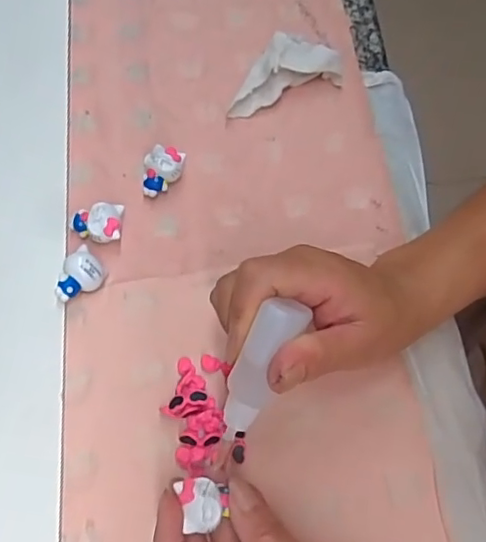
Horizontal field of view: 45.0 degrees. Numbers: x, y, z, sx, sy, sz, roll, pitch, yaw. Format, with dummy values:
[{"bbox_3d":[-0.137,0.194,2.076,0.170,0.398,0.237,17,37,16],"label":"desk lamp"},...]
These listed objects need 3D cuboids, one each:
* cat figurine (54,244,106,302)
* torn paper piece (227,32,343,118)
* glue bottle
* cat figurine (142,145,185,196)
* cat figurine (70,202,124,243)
[{"bbox_3d":[-0.103,0.004,0.369,0.033,0.018,0.023,-42,74,-15],"label":"cat figurine"},{"bbox_3d":[0.024,-0.149,0.430,0.083,0.023,0.050,-19,70,-8],"label":"torn paper piece"},{"bbox_3d":[0.007,0.047,0.275,0.019,0.023,0.069,27,109,13],"label":"glue bottle"},{"bbox_3d":[-0.055,-0.066,0.398,0.024,0.018,0.031,15,69,5],"label":"cat figurine"},{"bbox_3d":[-0.095,-0.032,0.384,0.033,0.016,0.027,6,68,2],"label":"cat figurine"}]

